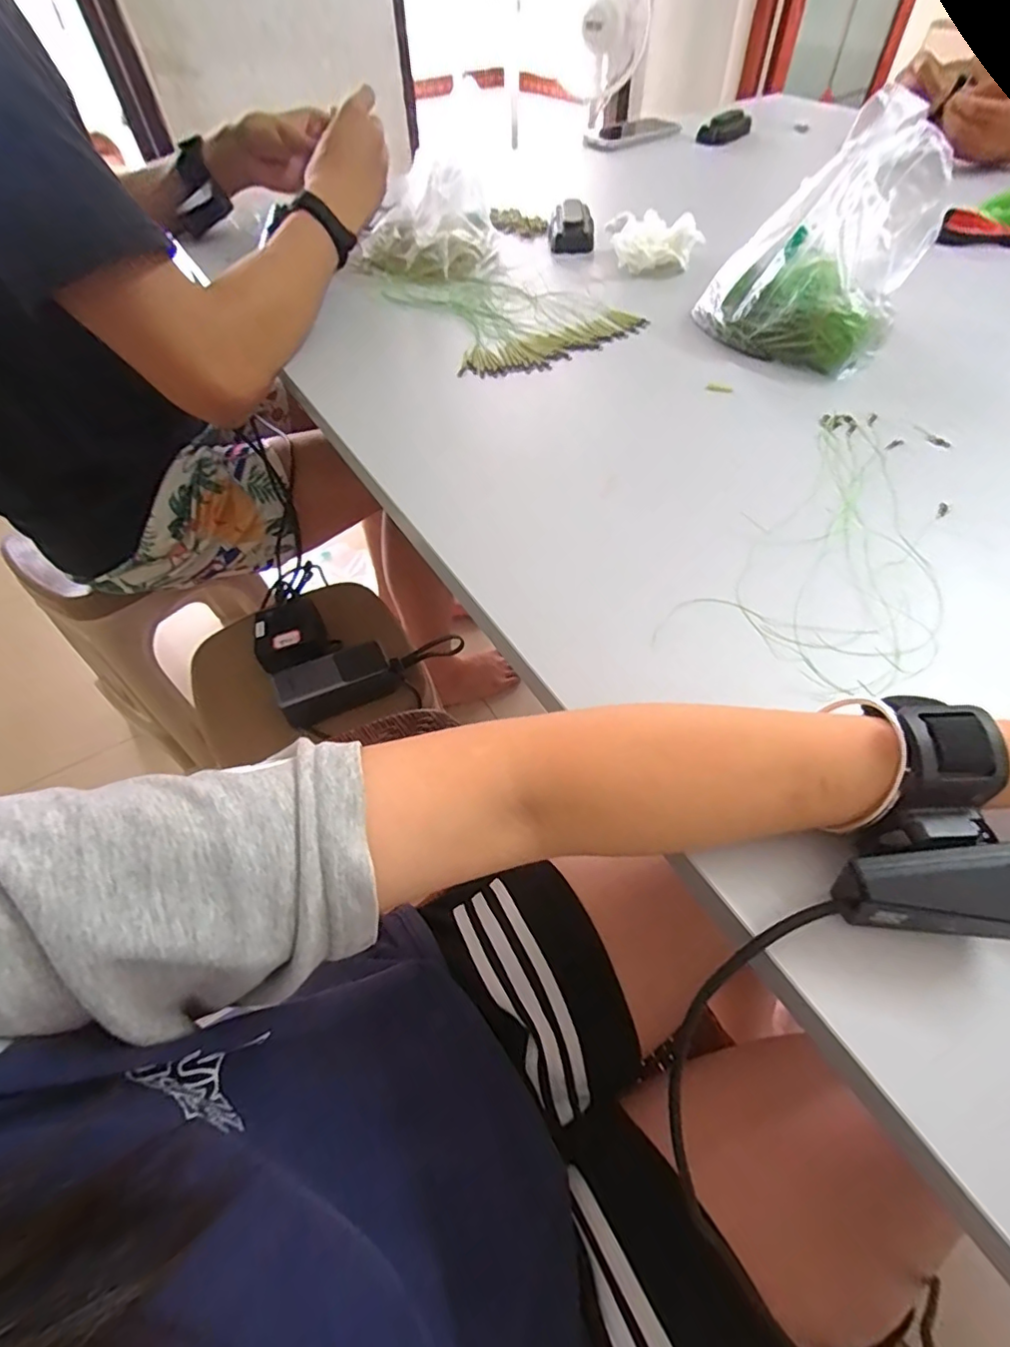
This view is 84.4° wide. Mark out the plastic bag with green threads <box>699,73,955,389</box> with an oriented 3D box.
[{"bbox_3d":[0.273,-0.376,0.483,0.164,0.136,0.154,26,60,19],"label":"plastic bag with green threads"}]

